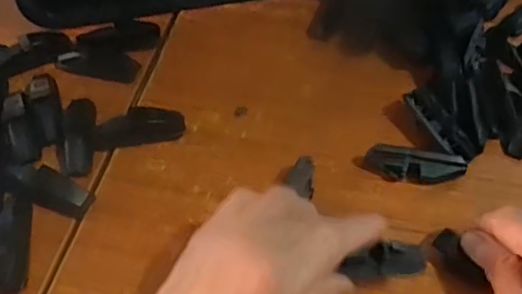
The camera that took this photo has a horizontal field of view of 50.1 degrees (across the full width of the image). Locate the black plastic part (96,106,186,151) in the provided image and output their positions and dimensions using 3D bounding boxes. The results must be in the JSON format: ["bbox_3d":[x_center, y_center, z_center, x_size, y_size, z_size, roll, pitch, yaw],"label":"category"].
[{"bbox_3d":[-0.096,-0.016,0.442,0.069,0.019,0.021,-10,53,-8],"label":"black plastic part"}]

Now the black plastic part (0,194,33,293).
[{"bbox_3d":[-0.167,0.063,0.376,0.021,0.022,0.069,-8,53,-6],"label":"black plastic part"}]

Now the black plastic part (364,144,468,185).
[{"bbox_3d":[0.114,0.015,0.416,0.070,0.022,0.017,13,53,9],"label":"black plastic part"}]

